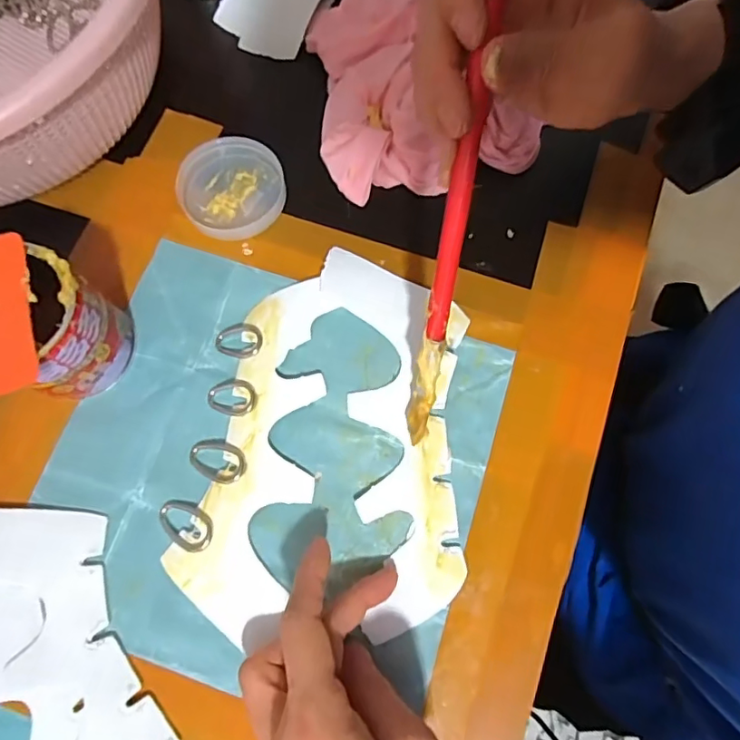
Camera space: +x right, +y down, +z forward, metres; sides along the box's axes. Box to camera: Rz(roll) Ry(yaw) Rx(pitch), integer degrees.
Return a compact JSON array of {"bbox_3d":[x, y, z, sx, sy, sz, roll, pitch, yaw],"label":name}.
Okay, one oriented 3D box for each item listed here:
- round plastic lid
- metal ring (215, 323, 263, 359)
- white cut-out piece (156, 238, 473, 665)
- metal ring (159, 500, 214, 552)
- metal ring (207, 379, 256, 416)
[{"bbox_3d":[-0.088,-0.115,0.341,0.065,0.008,0.066,0,75,1],"label":"round plastic lid"},{"bbox_3d":[-0.077,-0.018,0.316,0.028,0.005,0.021,14,76,5],"label":"metal ring"},{"bbox_3d":[-0.012,0.040,0.300,0.145,0.008,0.214,16,76,3],"label":"white cut-out piece"},{"bbox_3d":[-0.099,0.083,0.289,0.033,0.004,0.022,30,78,9],"label":"metal ring"},{"bbox_3d":[-0.079,0.015,0.307,0.028,0.004,0.021,12,75,5],"label":"metal ring"}]

